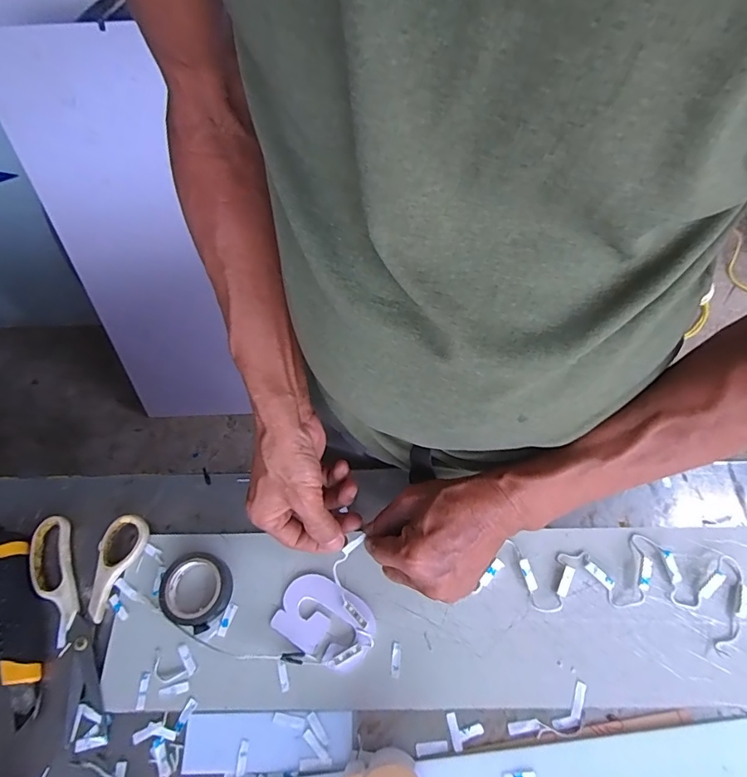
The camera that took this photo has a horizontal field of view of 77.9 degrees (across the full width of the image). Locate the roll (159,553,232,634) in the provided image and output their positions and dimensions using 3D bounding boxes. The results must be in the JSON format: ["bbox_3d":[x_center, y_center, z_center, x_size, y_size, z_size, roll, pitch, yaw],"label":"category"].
[{"bbox_3d":[-0.157,0.177,0.409,0.056,0.020,0.057,-1,64,2],"label":"roll"}]

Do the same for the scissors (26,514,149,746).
[{"bbox_3d":[-0.265,0.200,0.405,0.106,0.013,0.169,-2,64,1],"label":"scissors"}]

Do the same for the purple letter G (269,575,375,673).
[{"bbox_3d":[-0.041,0.198,0.397,0.084,0.011,0.057,24,67,13],"label":"purple letter G"}]

